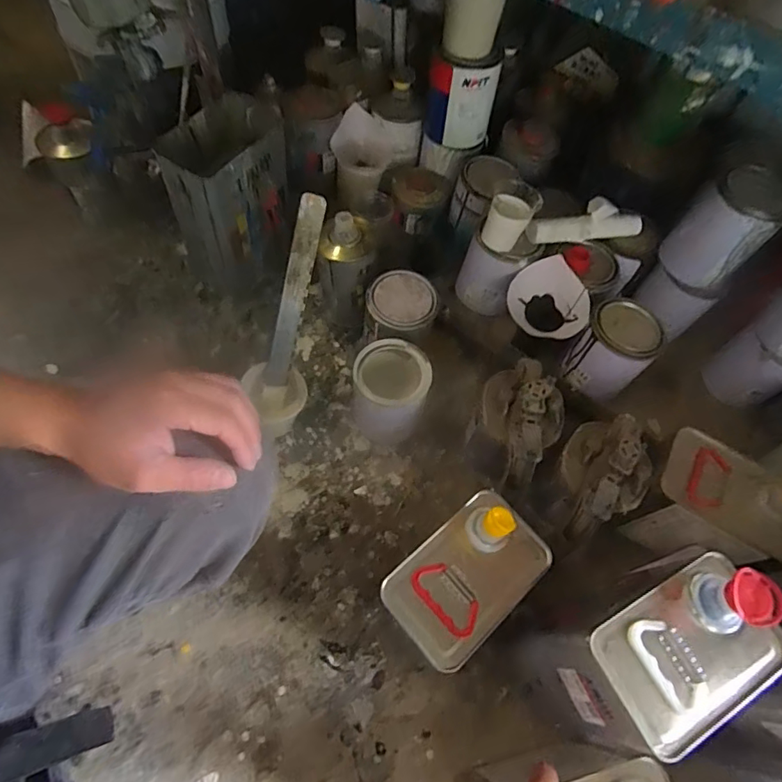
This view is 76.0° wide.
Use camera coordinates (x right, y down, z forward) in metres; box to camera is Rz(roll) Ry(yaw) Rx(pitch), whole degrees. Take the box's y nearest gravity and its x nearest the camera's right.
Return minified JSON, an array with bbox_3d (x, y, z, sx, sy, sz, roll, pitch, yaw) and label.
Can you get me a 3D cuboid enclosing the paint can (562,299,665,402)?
[{"bbox_3d":[0.324,-0.061,0.737,0.099,0.100,0.108,37,64,14],"label":"paint can"}]

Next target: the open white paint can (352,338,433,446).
[{"bbox_3d":[-0.003,0.001,0.737,0.102,0.128,0.108,2,62,-3],"label":"open white paint can"}]

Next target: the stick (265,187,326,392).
[{"bbox_3d":[-0.133,-0.130,0.687,0.030,0.268,0.011,10,22,-18],"label":"stick"}]

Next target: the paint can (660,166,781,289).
[{"bbox_3d":[0.471,-0.230,0.708,0.100,0.142,0.100,3,61,-5],"label":"paint can"}]

